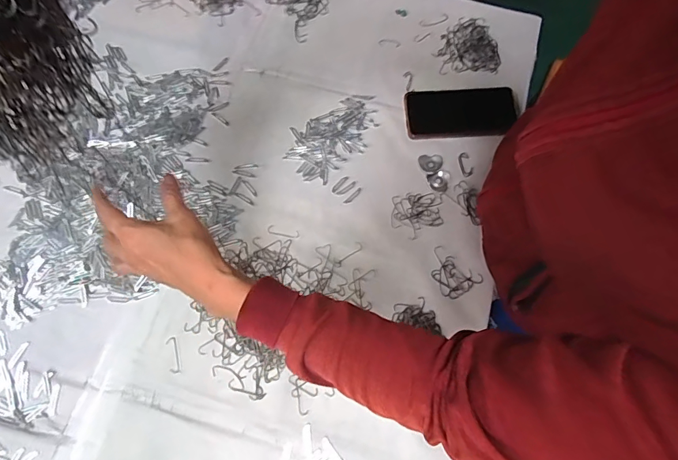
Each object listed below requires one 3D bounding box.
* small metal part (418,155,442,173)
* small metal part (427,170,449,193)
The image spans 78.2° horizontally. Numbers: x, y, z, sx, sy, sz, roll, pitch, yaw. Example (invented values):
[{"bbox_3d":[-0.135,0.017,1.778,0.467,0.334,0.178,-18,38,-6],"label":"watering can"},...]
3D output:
[{"bbox_3d":[0.135,-0.098,0.613,0.035,0.004,0.031,2,73,-1],"label":"small metal part"},{"bbox_3d":[0.143,-0.073,0.603,0.030,0.011,0.031,0,73,-2],"label":"small metal part"}]

